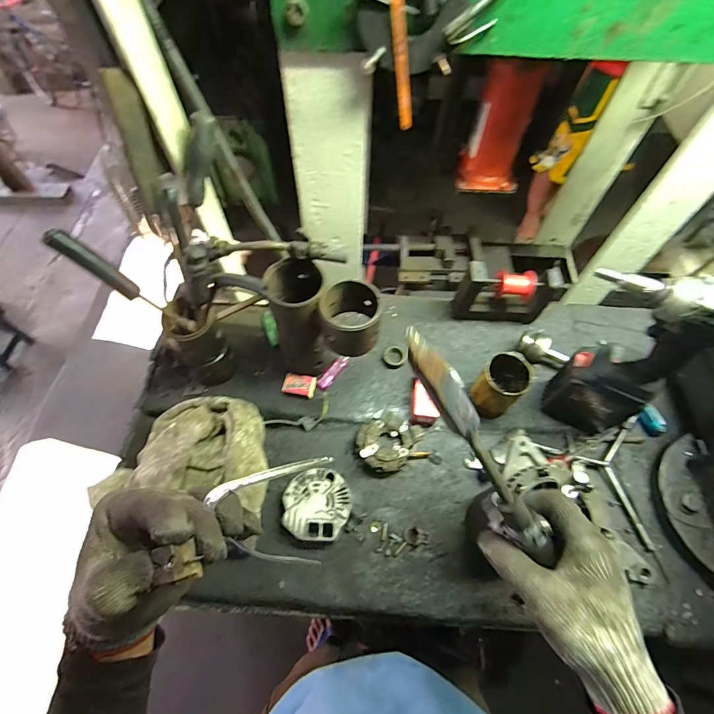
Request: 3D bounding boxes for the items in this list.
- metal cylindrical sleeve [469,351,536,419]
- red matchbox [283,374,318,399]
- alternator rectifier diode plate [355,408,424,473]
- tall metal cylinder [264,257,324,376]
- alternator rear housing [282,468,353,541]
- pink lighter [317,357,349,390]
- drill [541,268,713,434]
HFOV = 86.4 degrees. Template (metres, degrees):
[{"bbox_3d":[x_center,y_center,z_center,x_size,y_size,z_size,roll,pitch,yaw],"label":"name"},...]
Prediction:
[{"bbox_3d":[0.243,0.046,0.646,0.072,0.088,0.086,34,67,17],"label":"metal cylindrical sleeve"},{"bbox_3d":[-0.105,0.052,0.703,0.056,0.017,0.038,7,62,3],"label":"red matchbox"},{"bbox_3d":[0.053,0.144,0.654,0.089,0.045,0.106,36,67,17],"label":"alternator rectifier diode plate"},{"bbox_3d":[-0.090,-0.052,0.632,0.087,0.211,0.085,-6,62,-4],"label":"tall metal cylinder"},{"bbox_3d":[-0.063,0.236,0.609,0.103,0.032,0.103,0,61,0],"label":"alternator rear housing"},{"bbox_3d":[-0.045,0.028,0.721,0.024,0.010,0.077,34,66,17],"label":"pink lighter"},{"bbox_3d":[0.381,0.008,0.556,0.189,0.324,0.066,21,63,10],"label":"drill"}]

